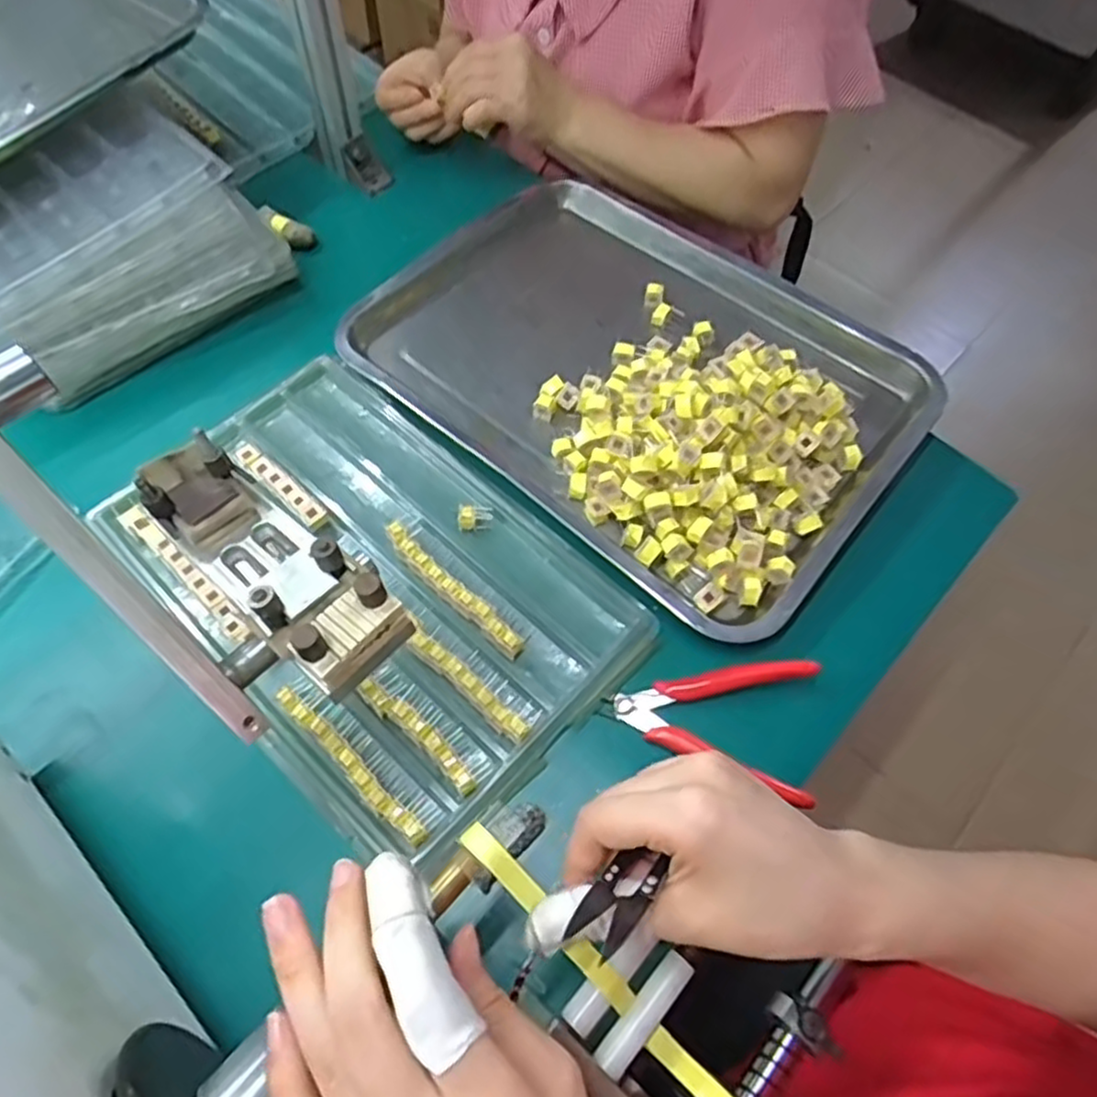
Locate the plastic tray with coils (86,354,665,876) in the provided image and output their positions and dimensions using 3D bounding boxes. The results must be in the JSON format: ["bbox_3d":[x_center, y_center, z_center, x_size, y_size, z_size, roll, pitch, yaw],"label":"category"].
[{"bbox_3d":[-0.116,0.017,0.451,0.311,0.020,0.205,40,66,18],"label":"plastic tray with coils"}]

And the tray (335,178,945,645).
[{"bbox_3d":[0.063,-0.141,0.534,0.396,0.049,0.284,37,65,17],"label":"tray"}]

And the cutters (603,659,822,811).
[{"bbox_3d":[0.097,0.094,0.416,0.115,0.015,0.078,13,60,4],"label":"cutters"}]

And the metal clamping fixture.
[{"bbox_3d":[-0.111,0.000,0.280,0.136,0.036,0.048,41,66,18],"label":"metal clamping fixture"}]

